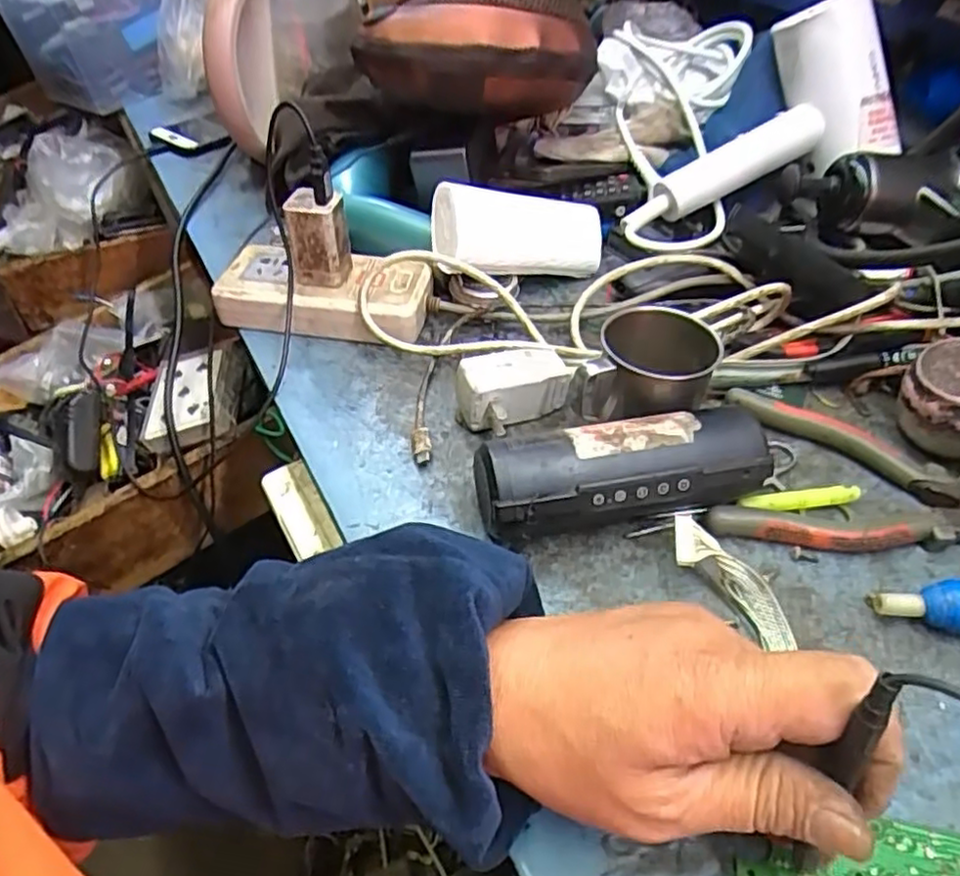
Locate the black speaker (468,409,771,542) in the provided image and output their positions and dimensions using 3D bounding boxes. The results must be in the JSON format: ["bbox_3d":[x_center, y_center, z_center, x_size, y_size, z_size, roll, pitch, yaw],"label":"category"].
[{"bbox_3d":[0.075,0.023,0.361,0.151,0.053,0.043,-10,45,-10],"label":"black speaker"}]

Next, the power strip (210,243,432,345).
[{"bbox_3d":[-0.111,-0.103,0.490,0.149,0.040,0.064,9,45,8],"label":"power strip"}]

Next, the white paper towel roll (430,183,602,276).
[{"bbox_3d":[0.033,-0.152,0.505,0.144,0.048,0.056,-1,42,-25],"label":"white paper towel roll"}]

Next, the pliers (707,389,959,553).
[{"bbox_3d":[0.220,0.023,0.385,0.175,0.017,0.104,7,45,7],"label":"pliers"}]

